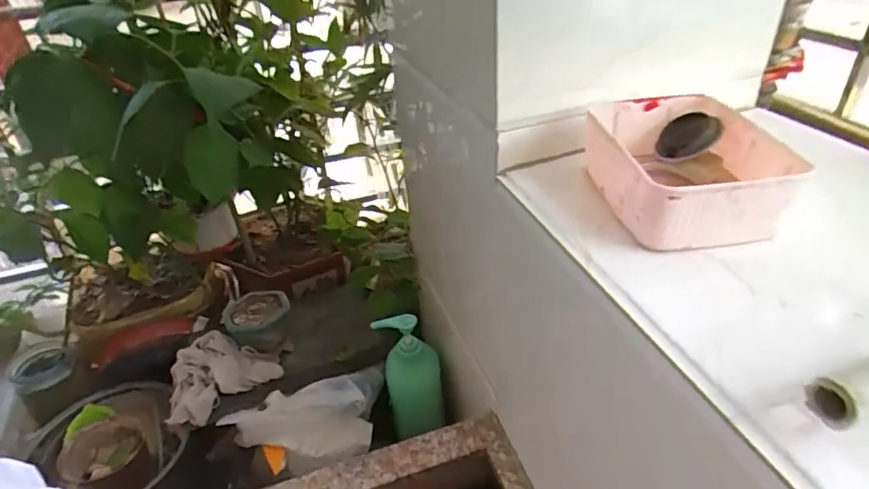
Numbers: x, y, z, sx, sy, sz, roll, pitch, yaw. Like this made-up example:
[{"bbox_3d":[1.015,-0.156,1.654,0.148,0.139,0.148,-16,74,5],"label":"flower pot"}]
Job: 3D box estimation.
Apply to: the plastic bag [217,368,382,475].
[{"bbox_3d":[-0.165,0.231,0.704,0.215,0.056,0.102,-15,37,-14],"label":"plastic bag"}]

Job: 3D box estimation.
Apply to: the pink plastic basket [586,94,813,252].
[{"bbox_3d":[0.161,-0.055,0.349,0.107,0.044,0.133,-7,36,-3],"label":"pink plastic basket"}]

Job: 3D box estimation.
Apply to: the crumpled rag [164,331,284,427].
[{"bbox_3d":[-0.306,0.182,0.750,0.150,0.064,0.112,-25,41,-26],"label":"crumpled rag"}]

